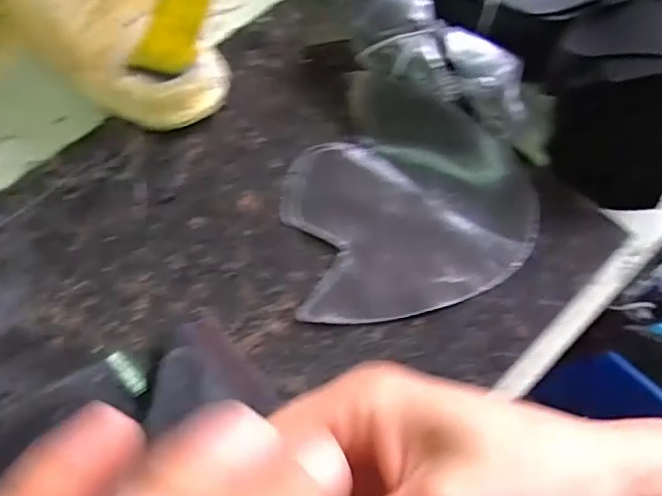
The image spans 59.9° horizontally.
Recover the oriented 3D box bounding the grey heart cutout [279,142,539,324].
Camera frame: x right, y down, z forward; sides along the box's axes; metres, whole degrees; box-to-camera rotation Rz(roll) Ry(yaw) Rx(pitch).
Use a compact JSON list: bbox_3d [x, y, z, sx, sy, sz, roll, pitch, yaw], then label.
[{"bbox_3d":[0.058,-0.016,0.417,0.178,0.007,0.136,-2,68,1],"label":"grey heart cutout"}]

